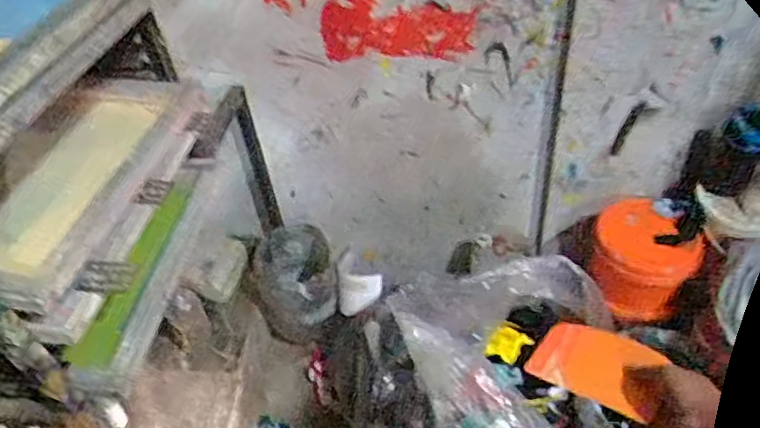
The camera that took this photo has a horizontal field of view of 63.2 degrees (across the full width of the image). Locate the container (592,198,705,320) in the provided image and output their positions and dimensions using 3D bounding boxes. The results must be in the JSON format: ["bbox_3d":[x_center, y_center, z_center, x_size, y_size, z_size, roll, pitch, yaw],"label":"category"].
[{"bbox_3d":[0.590,0.083,1.377,0.217,0.175,0.225,7,45,14],"label":"container"}]

